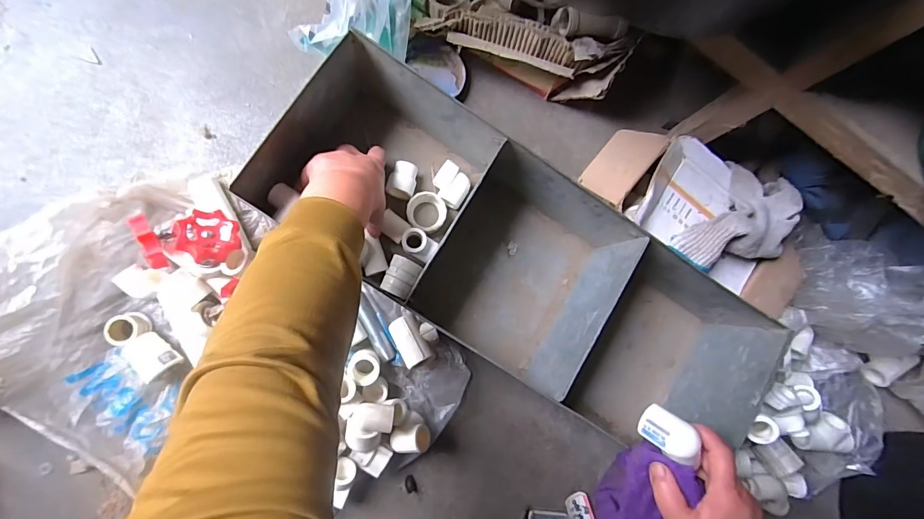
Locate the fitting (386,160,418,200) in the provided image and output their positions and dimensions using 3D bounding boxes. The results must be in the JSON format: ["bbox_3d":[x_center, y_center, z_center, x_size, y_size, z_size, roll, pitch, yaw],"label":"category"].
[{"bbox_3d":[-0.073,-0.096,0.508,0.031,0.031,0.045,12,84,-8],"label":"fitting"}]

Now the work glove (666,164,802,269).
[{"bbox_3d":[0.313,-0.032,0.453,0.103,0.049,0.154,44,80,-1],"label":"work glove"}]

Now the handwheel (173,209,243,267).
[{"bbox_3d":[-0.255,-0.023,0.413,0.053,0.015,0.053,39,41,-8],"label":"handwheel"}]

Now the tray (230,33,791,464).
[{"bbox_3d":[0.063,0.008,0.470,0.556,0.136,0.201,32,82,-5],"label":"tray"}]

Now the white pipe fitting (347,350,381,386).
[{"bbox_3d":[-0.109,0.122,0.468,0.031,0.037,0.035,7,85,-8],"label":"white pipe fitting"}]

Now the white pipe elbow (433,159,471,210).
[{"bbox_3d":[-0.014,-0.091,0.513,0.044,0.032,0.046,32,82,-5],"label":"white pipe elbow"}]

